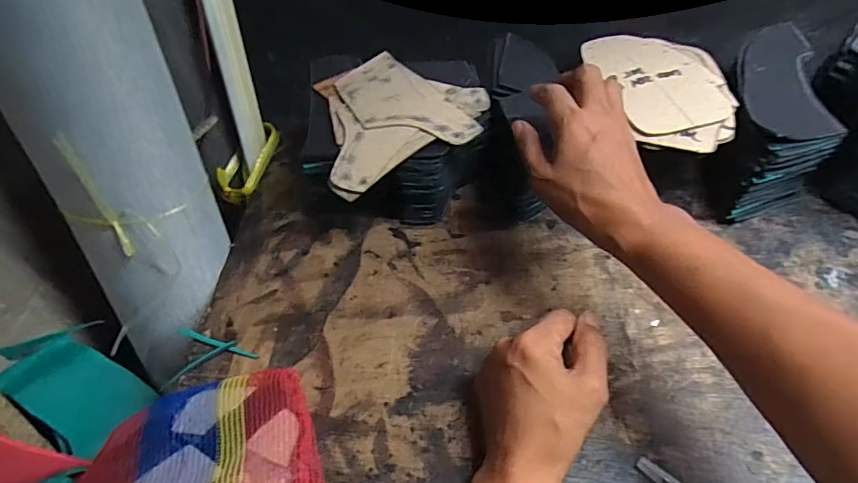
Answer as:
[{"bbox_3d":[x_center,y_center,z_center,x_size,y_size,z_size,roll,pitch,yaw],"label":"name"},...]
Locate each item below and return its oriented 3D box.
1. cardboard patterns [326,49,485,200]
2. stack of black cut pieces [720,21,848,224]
[{"bbox_3d":[-0.034,-0.121,0.437,0.161,0.014,0.146,-27,53,-15],"label":"cardboard patterns"},{"bbox_3d":[0.317,-0.119,0.430,0.071,0.097,0.203,12,66,15],"label":"stack of black cut pieces"}]

